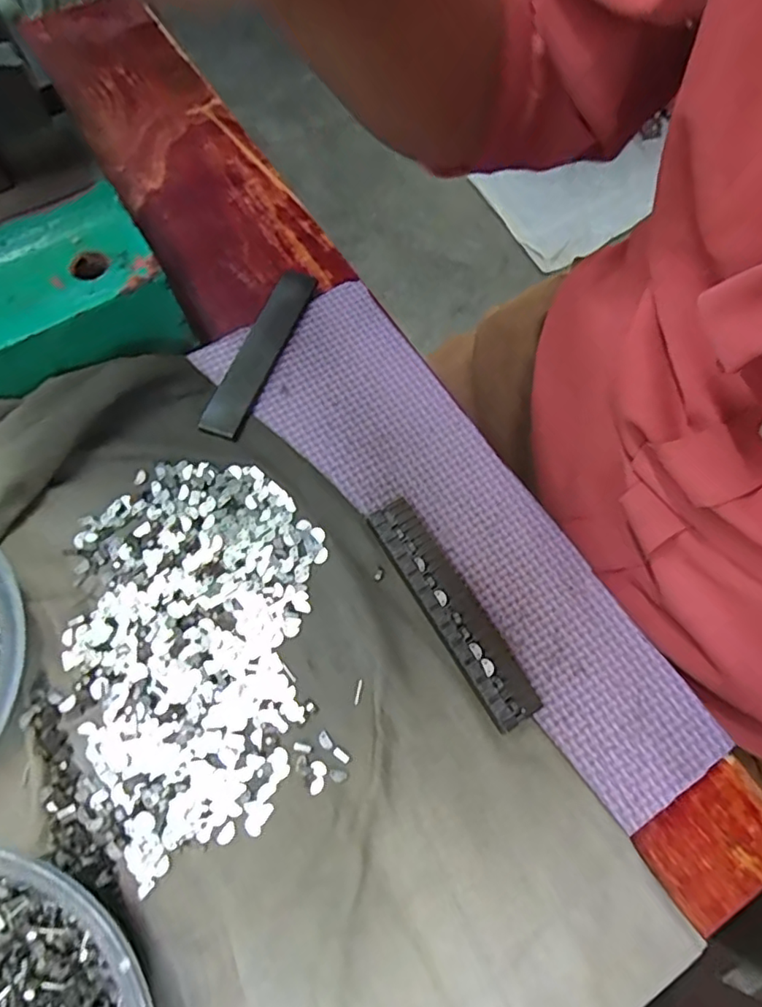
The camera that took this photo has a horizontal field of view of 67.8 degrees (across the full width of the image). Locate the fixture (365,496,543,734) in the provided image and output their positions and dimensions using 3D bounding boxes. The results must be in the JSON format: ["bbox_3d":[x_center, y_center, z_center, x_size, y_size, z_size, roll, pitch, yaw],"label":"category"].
[{"bbox_3d":[0.026,0.041,0.225,0.019,0.014,0.096,-30,76,-10],"label":"fixture"}]

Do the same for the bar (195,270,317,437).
[{"bbox_3d":[-0.058,-0.073,0.269,0.020,0.004,0.096,21,69,2],"label":"bar"}]

